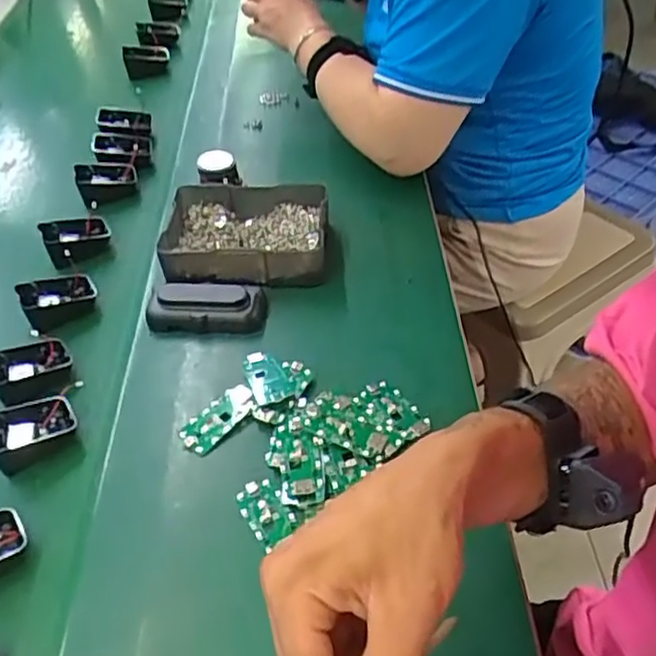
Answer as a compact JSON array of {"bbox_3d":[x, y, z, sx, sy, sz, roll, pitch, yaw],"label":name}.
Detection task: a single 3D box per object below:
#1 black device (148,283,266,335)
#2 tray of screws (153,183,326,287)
[{"bbox_3d":[-0.111,-0.021,0.619,0.105,0.026,0.043,-3,45,6],"label":"black device"},{"bbox_3d":[-0.082,-0.093,0.686,0.163,0.044,0.130,-3,45,6],"label":"tray of screws"}]

